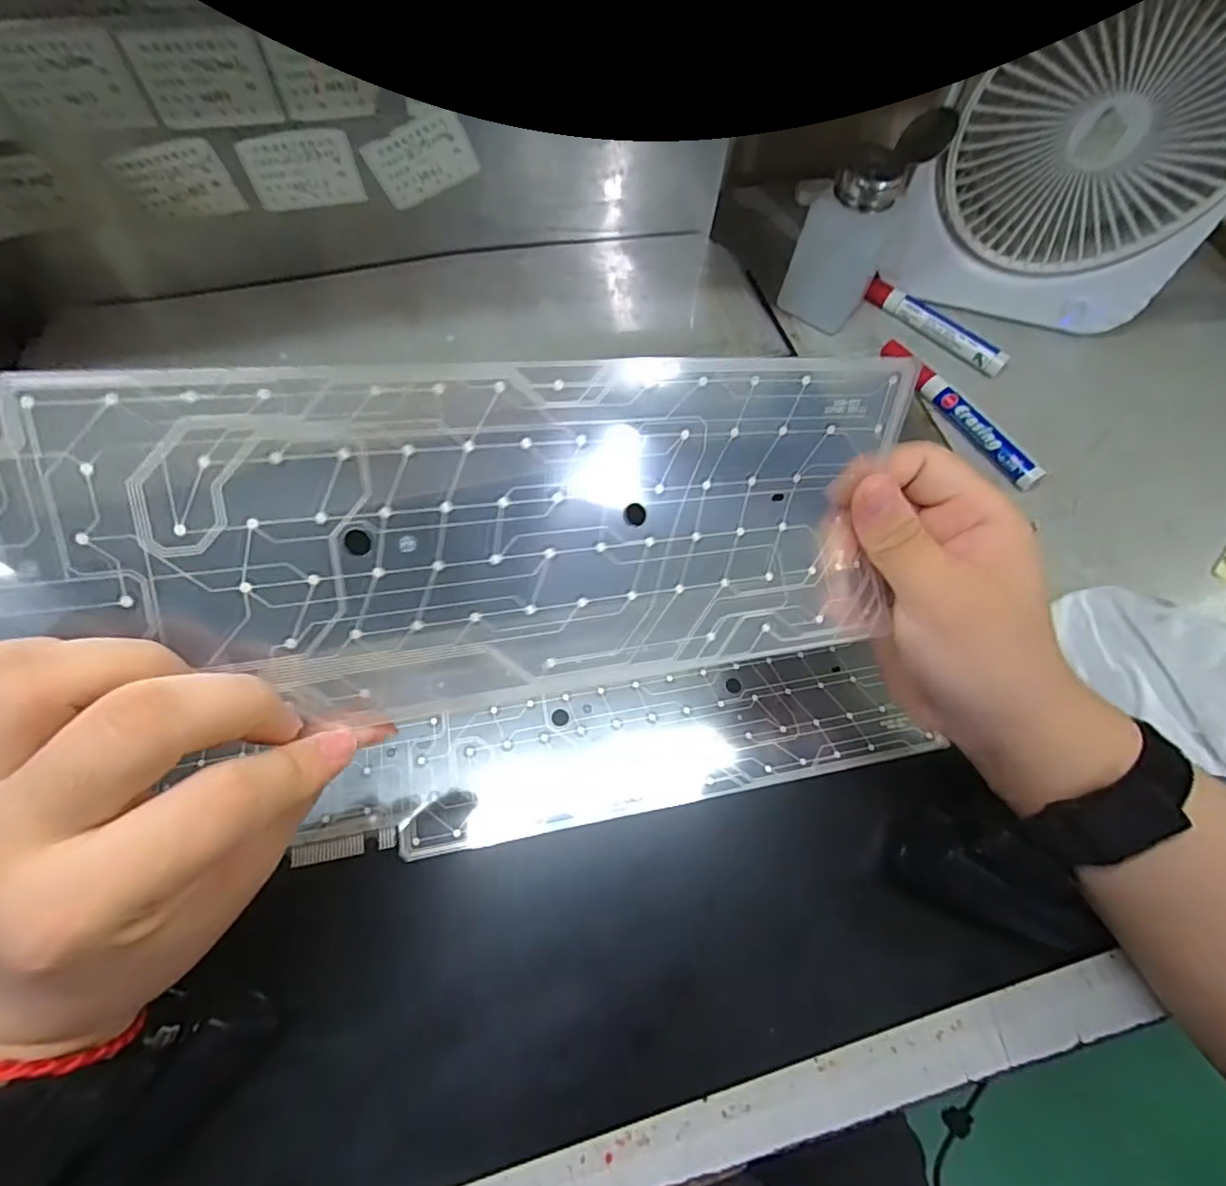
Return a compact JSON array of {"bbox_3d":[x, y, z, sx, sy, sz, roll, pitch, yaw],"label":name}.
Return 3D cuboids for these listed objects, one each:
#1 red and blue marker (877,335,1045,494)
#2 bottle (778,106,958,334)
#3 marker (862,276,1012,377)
[{"bbox_3d":[0.237,-0.127,0.404,0.014,0.017,0.142,-27,68,-15],"label":"red and blue marker"},{"bbox_3d":[0.164,-0.251,0.401,0.060,0.119,0.056,35,67,14],"label":"bottle"},{"bbox_3d":[0.243,-0.202,0.441,0.115,0.015,0.015,42,69,17],"label":"marker"}]

